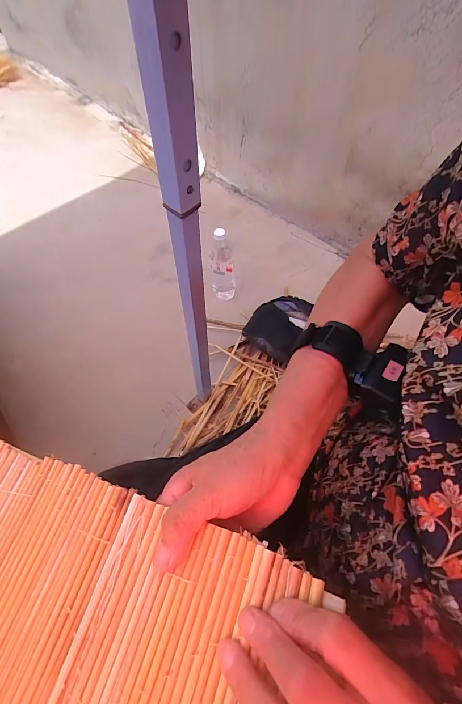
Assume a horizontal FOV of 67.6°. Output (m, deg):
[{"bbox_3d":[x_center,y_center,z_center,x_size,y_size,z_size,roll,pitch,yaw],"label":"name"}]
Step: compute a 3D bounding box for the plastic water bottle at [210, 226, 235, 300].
[{"bbox_3d":[-0.022,-0.243,0.984,0.070,0.239,0.059,-2,58,-1],"label":"plastic water bottle"}]

